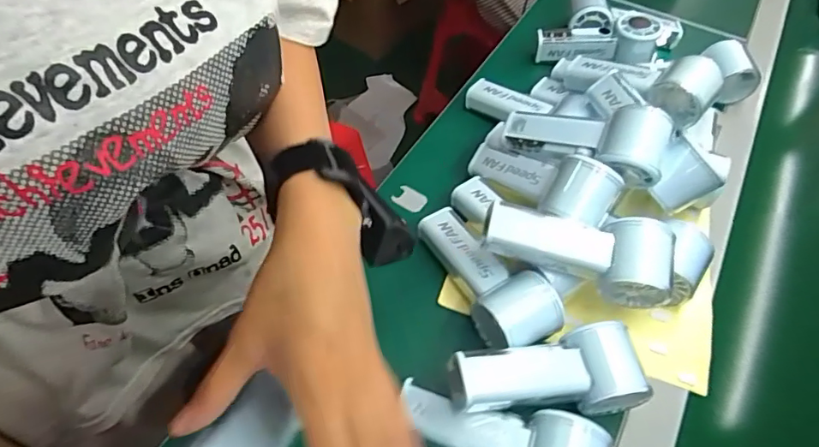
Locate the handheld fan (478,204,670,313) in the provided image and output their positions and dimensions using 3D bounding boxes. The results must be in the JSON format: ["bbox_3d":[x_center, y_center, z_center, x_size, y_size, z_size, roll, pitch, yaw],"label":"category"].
[{"bbox_3d":[0.142,0.020,0.435,0.156,0.054,0.062,14,55,20],"label":"handheld fan"}]

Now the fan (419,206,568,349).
[{"bbox_3d":[0.066,0.041,0.453,0.061,0.047,0.156,-25,62,-20],"label":"fan"}]

